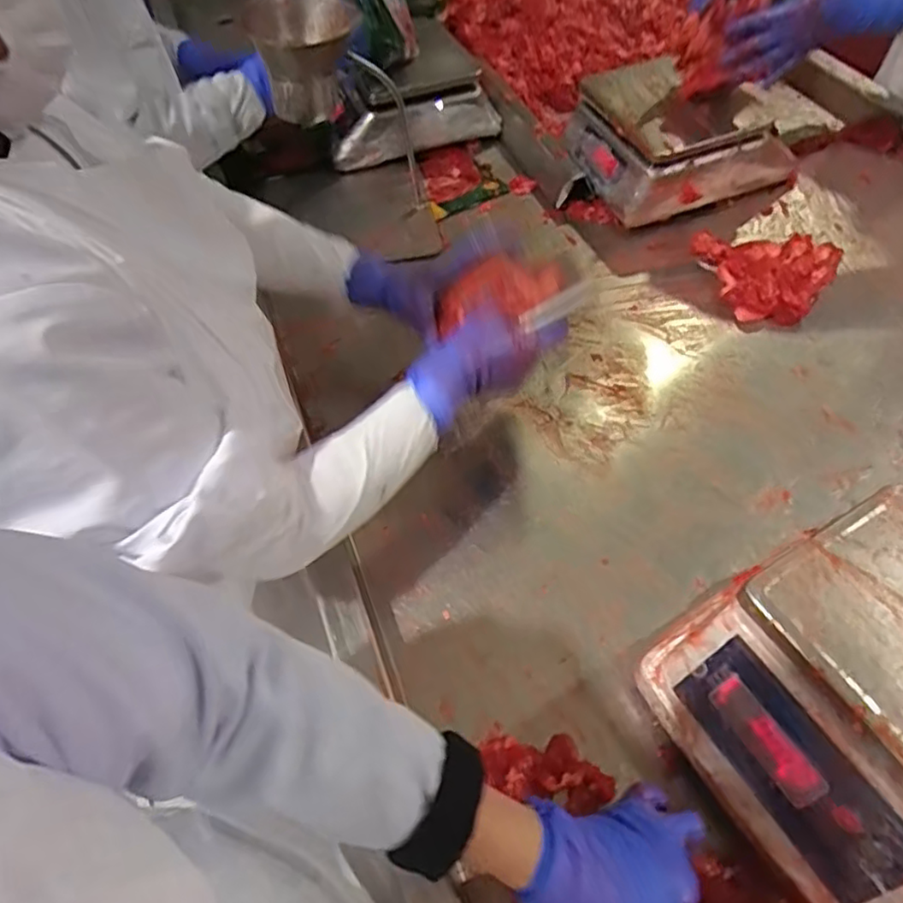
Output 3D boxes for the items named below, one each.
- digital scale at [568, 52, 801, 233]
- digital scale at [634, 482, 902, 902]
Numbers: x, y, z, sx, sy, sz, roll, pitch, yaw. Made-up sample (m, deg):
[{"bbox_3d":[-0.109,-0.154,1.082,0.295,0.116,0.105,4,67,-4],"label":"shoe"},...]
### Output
[{"bbox_3d":[0.317,-0.465,0.923,0.256,0.110,0.231,-20,55,-9],"label":"digital scale"},{"bbox_3d":[0.295,0.167,0.450,0.239,0.108,0.223,-29,57,-15],"label":"digital scale"}]

